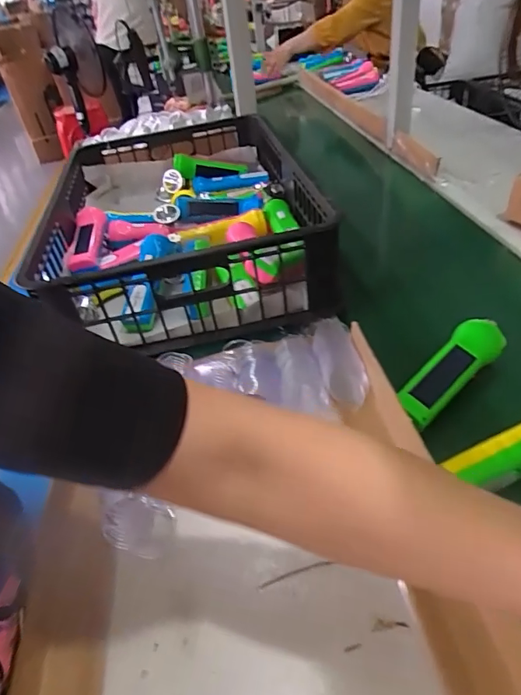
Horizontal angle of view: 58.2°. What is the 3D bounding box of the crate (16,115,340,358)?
[{"bbox_3d":[-0.127,-0.220,0.766,0.391,0.130,0.532,-13,40,-5],"label":"crate"}]

